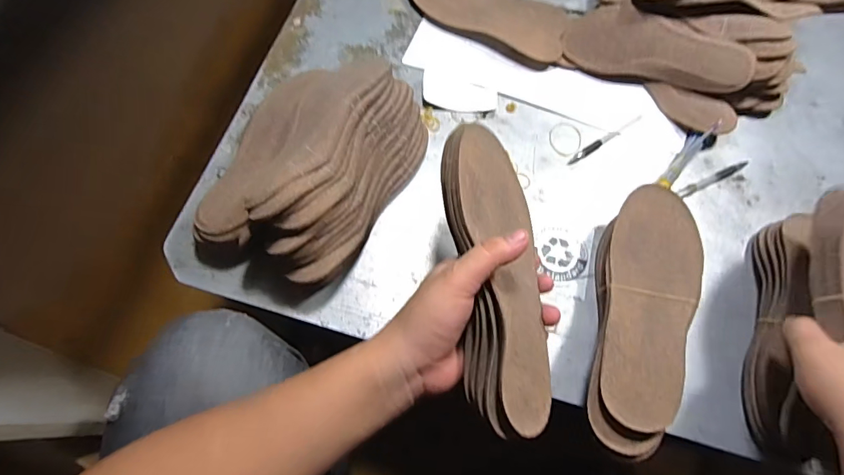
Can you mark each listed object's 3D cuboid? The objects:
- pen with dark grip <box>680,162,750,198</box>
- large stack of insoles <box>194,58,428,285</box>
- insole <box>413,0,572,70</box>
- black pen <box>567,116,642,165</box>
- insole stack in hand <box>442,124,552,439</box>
[{"bbox_3d":[0.373,-0.075,0.568,0.112,0.010,0.011,-24,72,-11],"label":"pen with dark grip"},{"bbox_3d":[-0.118,-0.086,0.489,0.198,0.131,0.263,19,70,5],"label":"large stack of insoles"},{"bbox_3d":[0.091,-0.328,0.630,0.242,0.024,0.097,29,71,8],"label":"insole"},{"bbox_3d":[0.242,-0.128,0.580,0.126,0.004,0.010,-30,74,-13],"label":"black pen"},{"bbox_3d":[0.066,0.031,0.386,0.088,0.032,0.256,8,68,-41],"label":"insole stack in hand"}]

